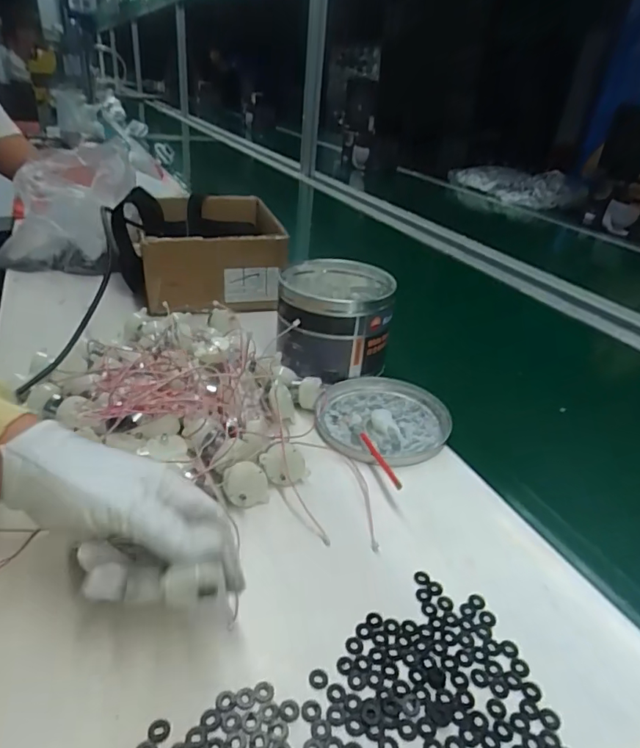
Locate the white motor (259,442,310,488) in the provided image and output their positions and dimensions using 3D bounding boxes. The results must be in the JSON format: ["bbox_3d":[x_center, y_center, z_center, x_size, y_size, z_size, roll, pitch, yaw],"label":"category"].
[{"bbox_3d":[-0.029,0.074,0.411,0.035,0.037,0.009,-21,7,-20],"label":"white motor"}]

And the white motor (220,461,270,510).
[{"bbox_3d":[-0.060,0.085,0.389,0.034,0.035,0.020,-13,10,-31],"label":"white motor"}]

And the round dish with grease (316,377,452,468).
[{"bbox_3d":[0.064,0.044,0.503,0.123,0.013,0.132,3,30,-2],"label":"round dish with grease"}]

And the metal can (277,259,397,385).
[{"bbox_3d":[0.016,-0.060,0.577,0.119,0.103,0.132,5,30,2],"label":"metal can"}]

